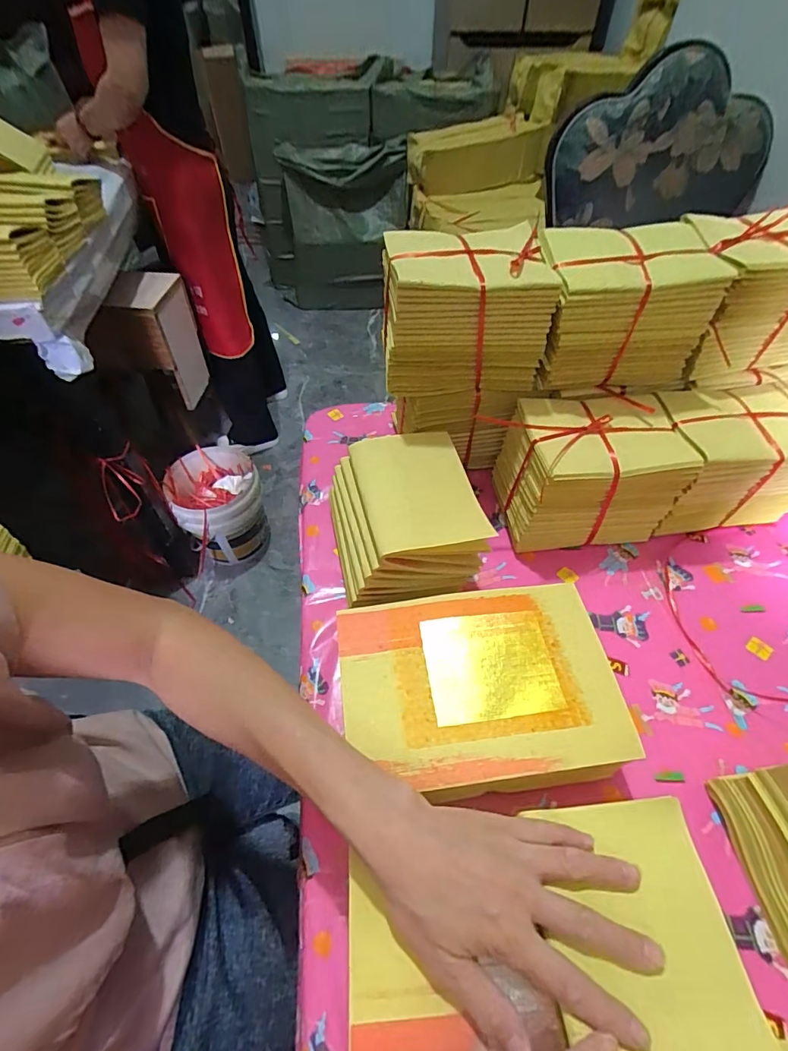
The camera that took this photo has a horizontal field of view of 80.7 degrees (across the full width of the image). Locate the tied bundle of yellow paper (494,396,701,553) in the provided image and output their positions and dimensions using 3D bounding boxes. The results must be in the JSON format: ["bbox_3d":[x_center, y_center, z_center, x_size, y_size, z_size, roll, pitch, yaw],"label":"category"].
[{"bbox_3d":[0.219,-0.059,0.537,0.175,0.136,0.120,-4,52,-4],"label":"tied bundle of yellow paper"}]

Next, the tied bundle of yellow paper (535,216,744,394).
[{"bbox_3d":[0.241,-0.230,0.510,0.169,0.140,0.096,-4,52,-4],"label":"tied bundle of yellow paper"}]

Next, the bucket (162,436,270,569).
[{"bbox_3d":[-0.517,-0.049,1.405,0.253,0.259,0.260,-27,57,-20],"label":"bucket"}]

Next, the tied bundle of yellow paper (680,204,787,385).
[{"bbox_3d":[0.399,-0.257,0.527,0.161,0.144,0.117,-10,53,-9],"label":"tied bundle of yellow paper"}]

